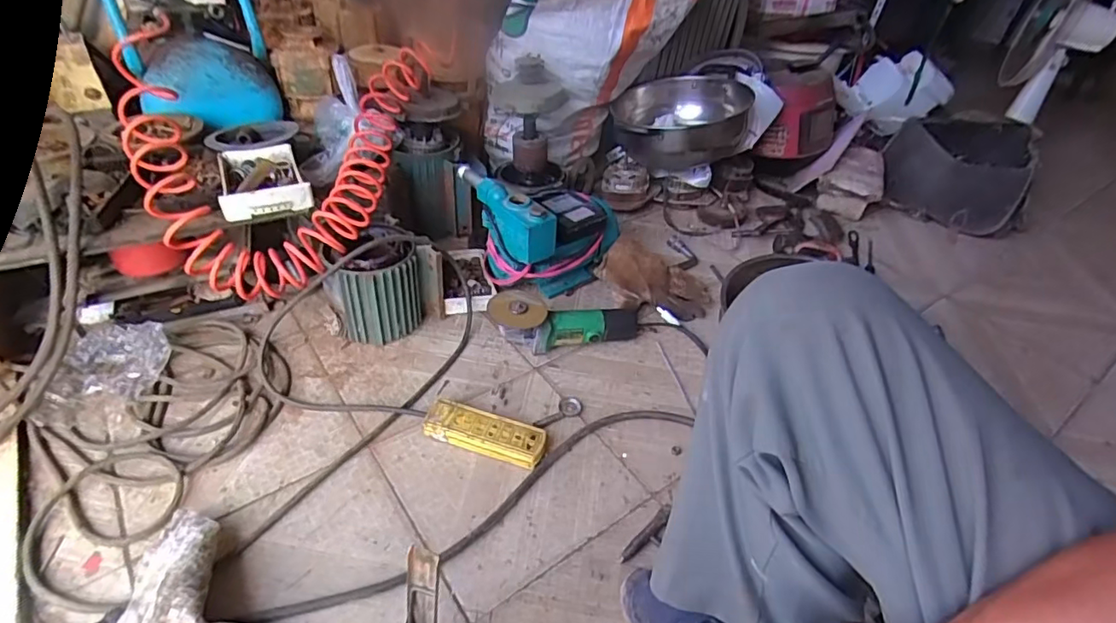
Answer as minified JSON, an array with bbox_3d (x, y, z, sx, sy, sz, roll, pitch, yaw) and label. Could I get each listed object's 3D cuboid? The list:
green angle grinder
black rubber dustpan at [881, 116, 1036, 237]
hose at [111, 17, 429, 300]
[{"bbox_3d":[0.014,0.021,0.988,0.290,0.082,0.091,6,39,-22],"label":"green angle grinder"},{"bbox_3d":[1.050,-0.376,1.486,0.316,0.217,0.281,25,44,20],"label":"black rubber dustpan"},{"bbox_3d":[-0.551,-0.290,0.999,0.516,0.227,0.541,11,41,5],"label":"hose"}]

